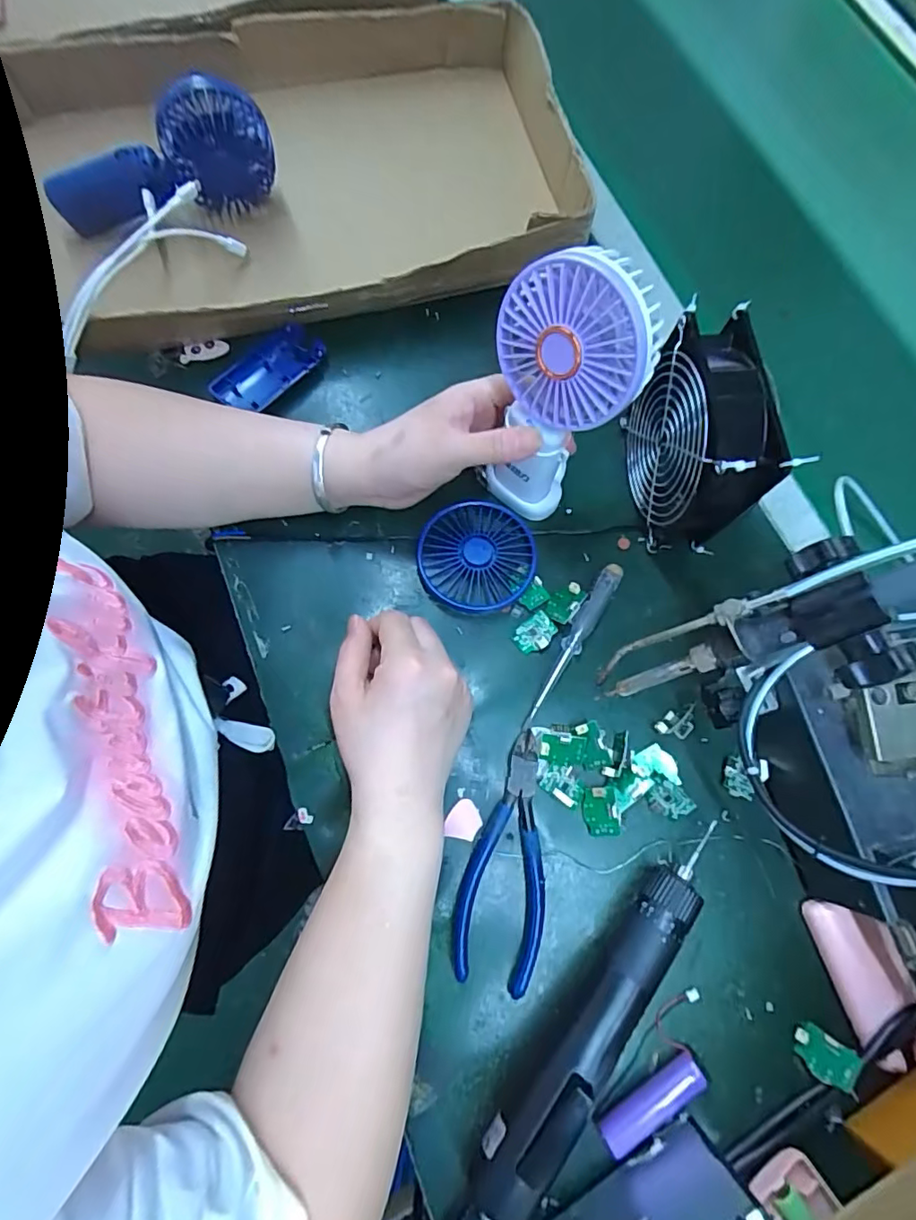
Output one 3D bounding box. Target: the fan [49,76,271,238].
[{"bbox_3d":[-0.242,-0.360,0.452,0.178,0.083,0.045,-27,76,-9],"label":"fan"}]

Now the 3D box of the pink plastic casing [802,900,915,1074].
[{"bbox_3d":[0.254,0.227,0.340,0.043,0.020,0.095,-15,74,-6],"label":"pink plastic casing"}]

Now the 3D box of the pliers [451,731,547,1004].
[{"bbox_3d":[0.032,0.159,0.358,0.053,0.012,0.153,10,73,1],"label":"pliers"}]

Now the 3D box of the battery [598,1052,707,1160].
[{"bbox_3d":[0.113,0.285,0.319,0.066,0.017,0.019,-30,77,-9],"label":"battery"}]

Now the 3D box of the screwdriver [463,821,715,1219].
[{"bbox_3d":[0.075,0.243,0.321,0.030,0.042,0.264,38,76,9],"label":"screwdriver"}]

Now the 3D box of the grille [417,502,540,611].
[{"bbox_3d":[0.015,-0.042,0.416,0.083,0.013,0.085,30,75,7],"label":"grille"}]

